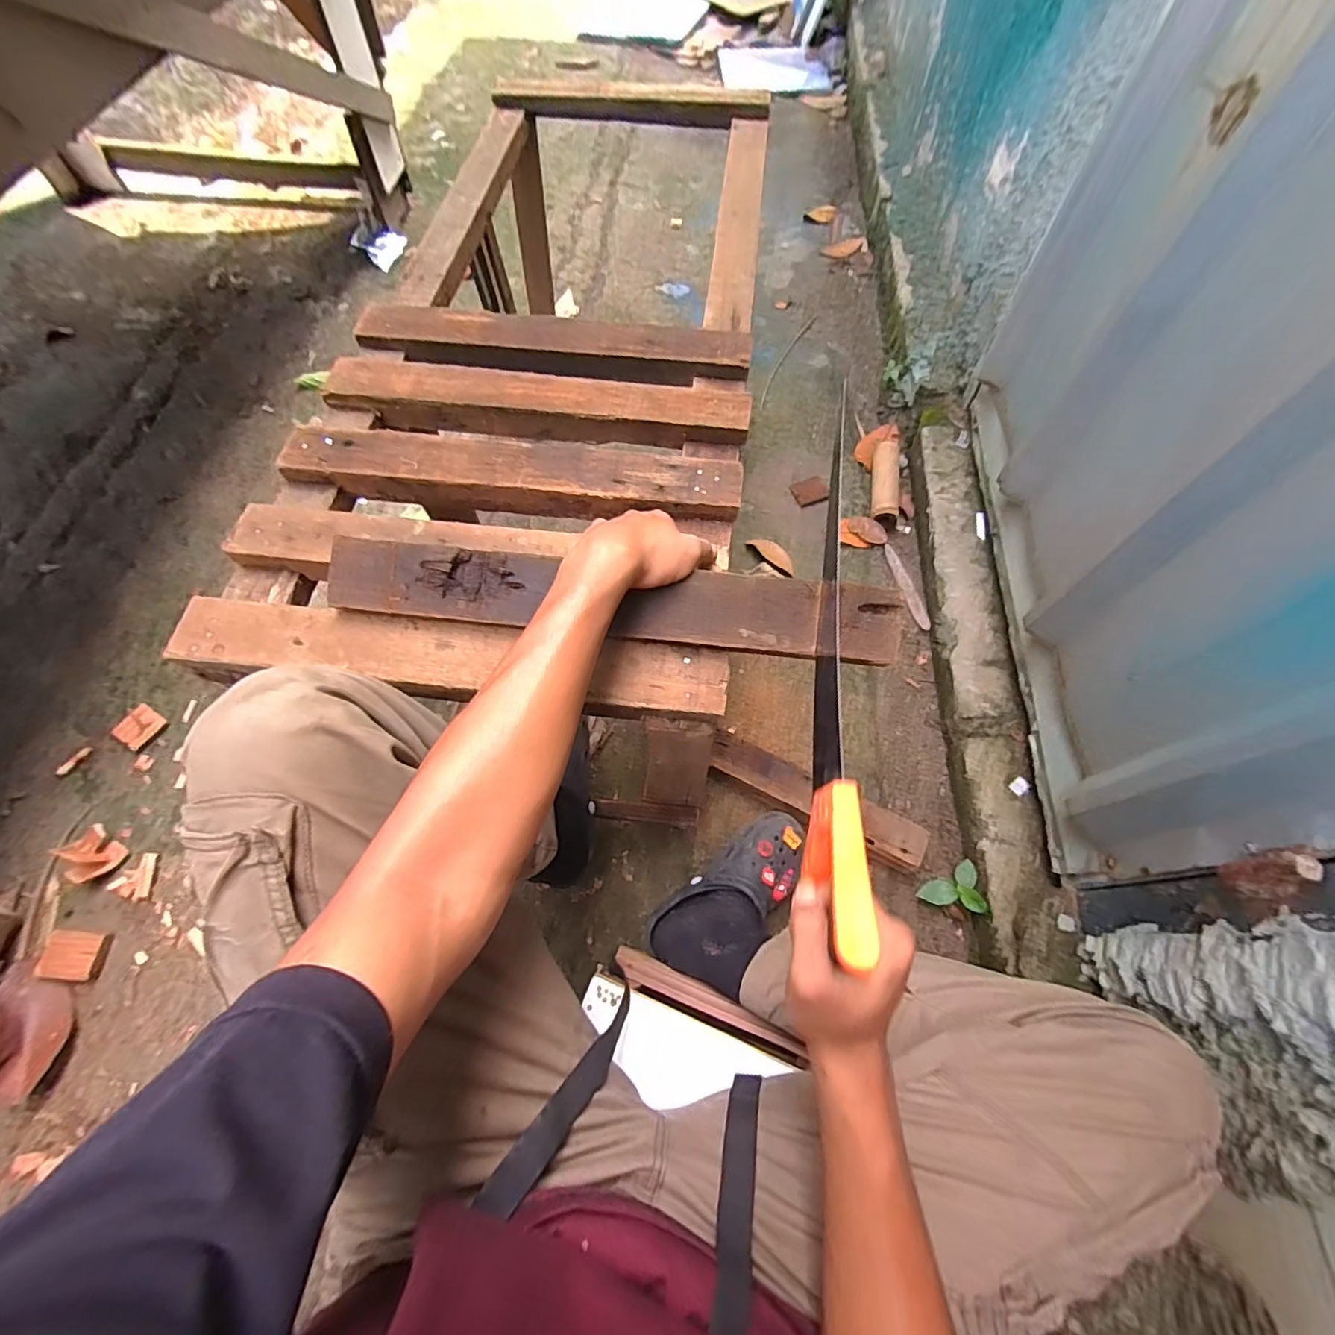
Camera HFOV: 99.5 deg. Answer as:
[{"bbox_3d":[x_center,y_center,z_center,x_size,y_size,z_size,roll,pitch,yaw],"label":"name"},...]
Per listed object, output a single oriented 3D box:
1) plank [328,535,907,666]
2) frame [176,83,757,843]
[{"bbox_3d":[-0.045,-0.055,0.452,0.452,0.011,0.059,6,90,3],"label":"plank"},{"bbox_3d":[-0.124,-0.399,0.822,0.451,0.379,1.119,5,65,3],"label":"frame"}]

